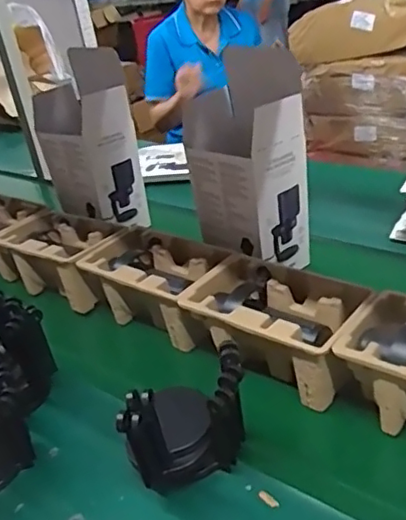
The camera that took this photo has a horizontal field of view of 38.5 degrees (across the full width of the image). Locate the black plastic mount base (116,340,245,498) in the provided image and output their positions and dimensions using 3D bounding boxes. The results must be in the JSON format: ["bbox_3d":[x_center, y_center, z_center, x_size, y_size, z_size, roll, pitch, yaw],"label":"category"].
[{"bbox_3d":[-0.026,0.162,0.638,0.136,0.145,0.101,-19,33,-18],"label":"black plastic mount base"}]

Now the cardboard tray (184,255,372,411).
[{"bbox_3d":[0.097,0.086,0.779,0.231,0.100,0.138,19,40,37],"label":"cardboard tray"}]

